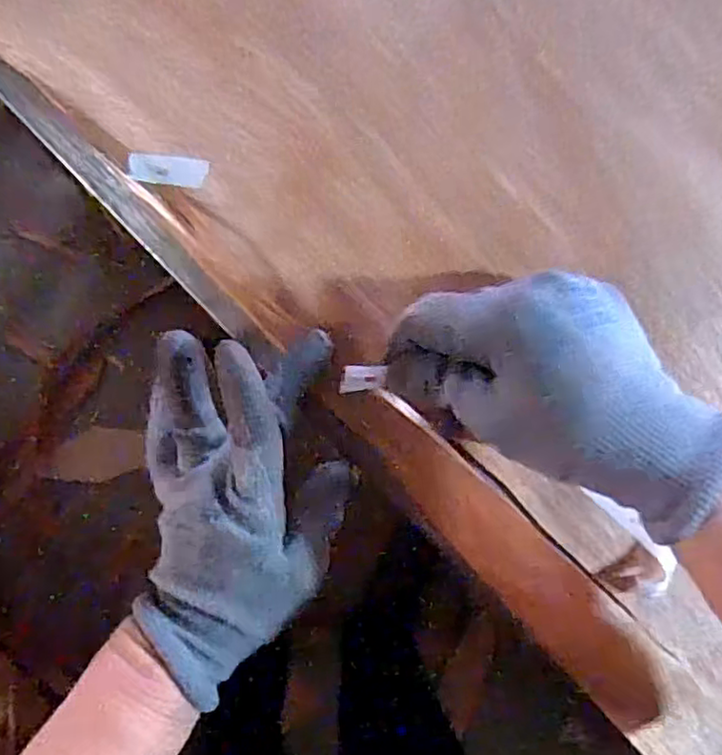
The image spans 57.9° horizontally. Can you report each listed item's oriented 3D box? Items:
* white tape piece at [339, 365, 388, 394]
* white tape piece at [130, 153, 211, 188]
[{"bbox_3d":[0.000,0.001,0.286,0.018,0.004,0.012,1,101,-1],"label":"white tape piece"},{"bbox_3d":[-0.092,-0.099,0.312,0.038,0.004,0.013,8,98,3],"label":"white tape piece"}]

